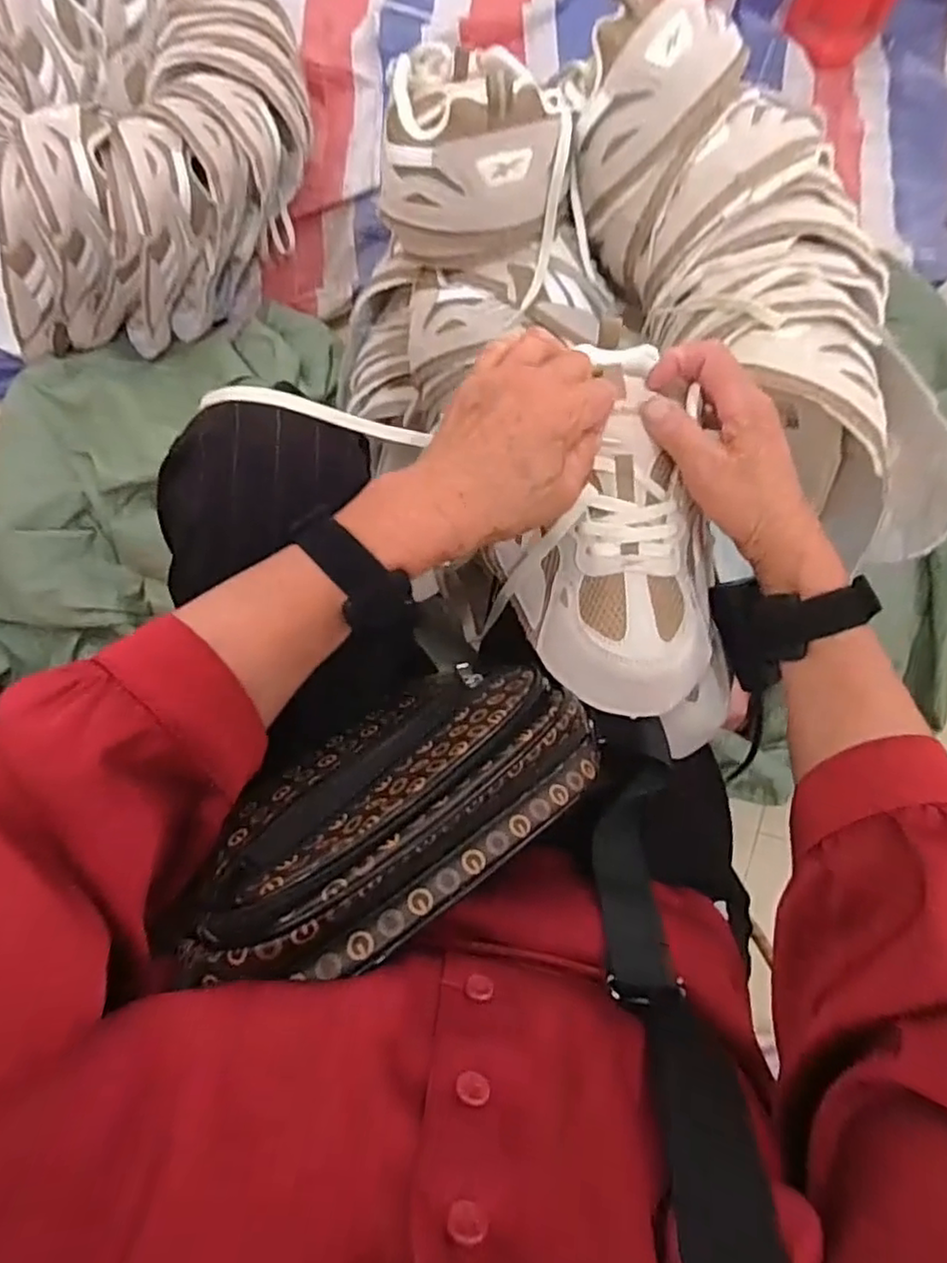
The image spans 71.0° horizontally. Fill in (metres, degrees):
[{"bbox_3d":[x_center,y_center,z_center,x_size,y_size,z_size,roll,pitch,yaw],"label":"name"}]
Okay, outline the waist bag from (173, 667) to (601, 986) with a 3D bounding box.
[{"bbox_3d":[-0.031,0.082,0.316,0.217,0.075,0.096,-31,81,-31],"label":"waist bag"}]

